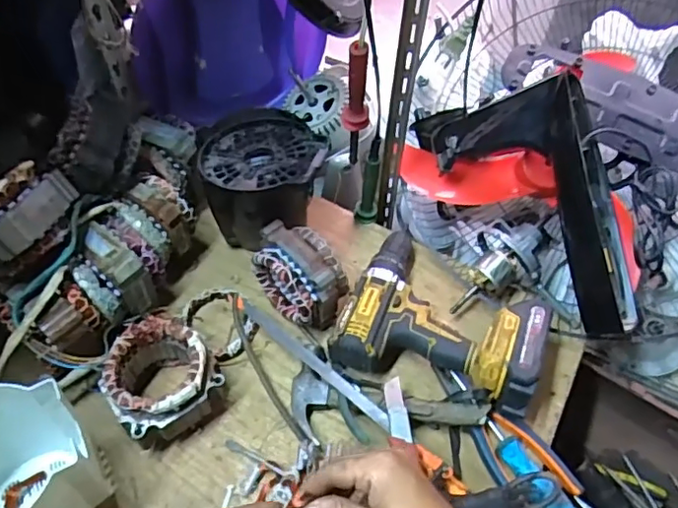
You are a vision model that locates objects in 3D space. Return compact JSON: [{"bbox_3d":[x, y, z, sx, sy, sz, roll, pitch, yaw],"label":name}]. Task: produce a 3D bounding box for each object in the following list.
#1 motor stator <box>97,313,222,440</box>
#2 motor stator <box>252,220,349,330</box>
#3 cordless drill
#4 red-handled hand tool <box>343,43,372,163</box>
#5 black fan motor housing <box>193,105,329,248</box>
[{"bbox_3d":[-0.184,0.129,0.605,0.103,0.076,0.112,1,55,-2],"label":"motor stator"},{"bbox_3d":[-0.043,0.026,0.659,0.065,0.097,0.105,-38,65,-25],"label":"motor stator"},{"bbox_3d":[0.116,0.064,0.655,0.209,0.092,0.183,14,56,7],"label":"cordless drill"},{"bbox_3d":[0.019,-0.156,0.631,0.026,0.174,0.025,3,55,-1],"label":"red-handled hand tool"},{"bbox_3d":[-0.094,-0.084,0.701,0.129,0.135,0.137,1,55,-2],"label":"black fan motor housing"}]

